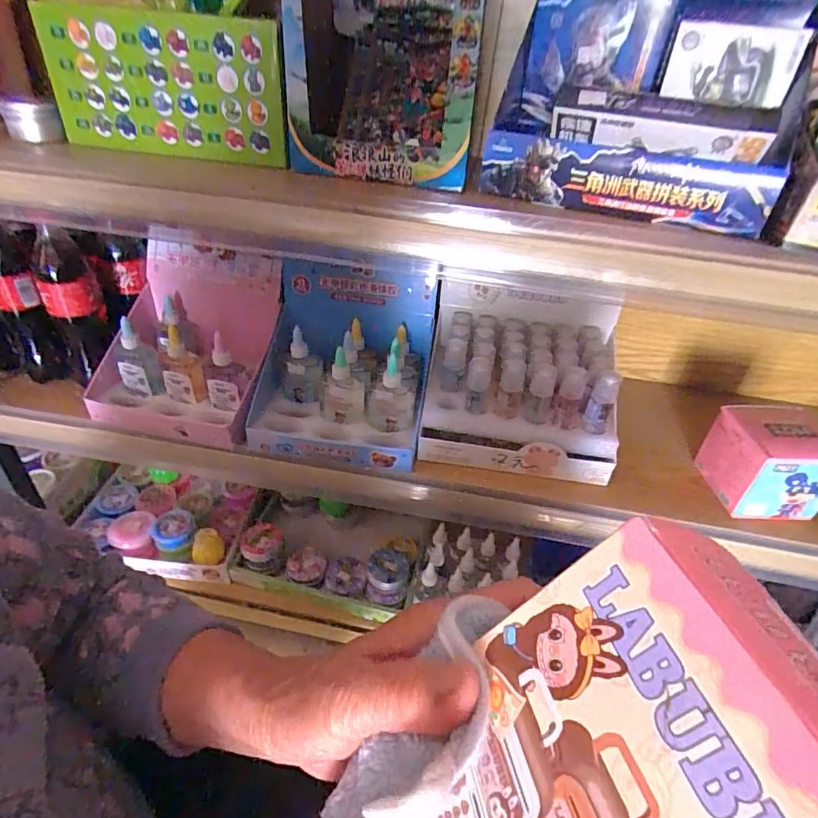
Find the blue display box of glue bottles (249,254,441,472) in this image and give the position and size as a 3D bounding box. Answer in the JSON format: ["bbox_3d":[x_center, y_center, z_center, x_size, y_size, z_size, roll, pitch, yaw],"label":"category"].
[{"bbox_3d":[-0.077,-0.058,0.574,0.195,0.167,0.156,8,37,3],"label":"blue display box of glue bottles"}]

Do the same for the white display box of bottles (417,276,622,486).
[{"bbox_3d":[0.129,-0.030,0.585,0.216,0.147,0.164,10,37,6],"label":"white display box of bottles"}]

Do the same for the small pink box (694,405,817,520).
[{"bbox_3d":[0.396,0.059,0.546,0.102,0.104,0.088,4,37,-1],"label":"small pink box"}]

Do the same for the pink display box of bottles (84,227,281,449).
[{"bbox_3d":[-0.272,-0.084,0.610,0.209,0.150,0.178,13,37,9],"label":"pink display box of bottles"}]

